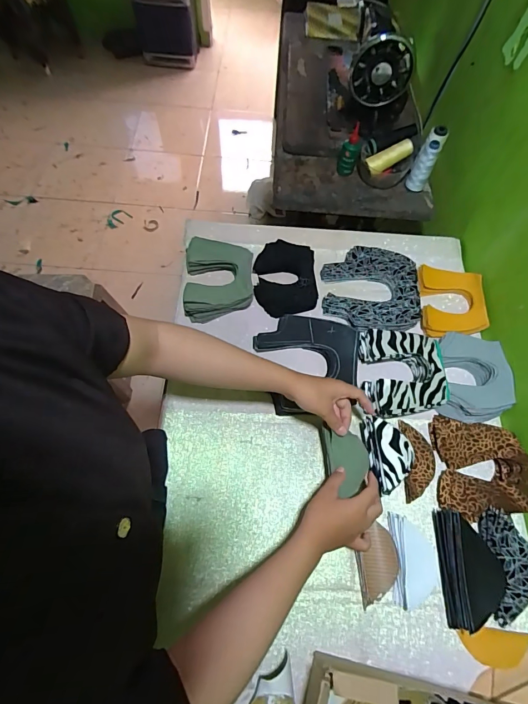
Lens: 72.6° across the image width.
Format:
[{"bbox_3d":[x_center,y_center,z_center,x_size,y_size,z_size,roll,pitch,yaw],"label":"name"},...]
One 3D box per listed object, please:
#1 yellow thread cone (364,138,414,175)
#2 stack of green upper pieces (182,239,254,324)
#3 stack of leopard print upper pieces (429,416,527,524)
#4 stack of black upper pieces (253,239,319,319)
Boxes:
[{"bbox_3d":[0.300,-0.464,0.852,0.120,0.035,0.038,-27,69,2],"label":"yellow thread cone"},{"bbox_3d":[-0.091,-0.148,0.717,0.132,0.047,0.174,-2,66,-4],"label":"stack of green upper pieces"},{"bbox_3d":[0.356,0.187,0.584,0.137,0.052,0.160,8,65,0],"label":"stack of leopard print upper pieces"},{"bbox_3d":[0.044,-0.155,0.737,0.123,0.032,0.161,-1,65,-4],"label":"stack of black upper pieces"}]

